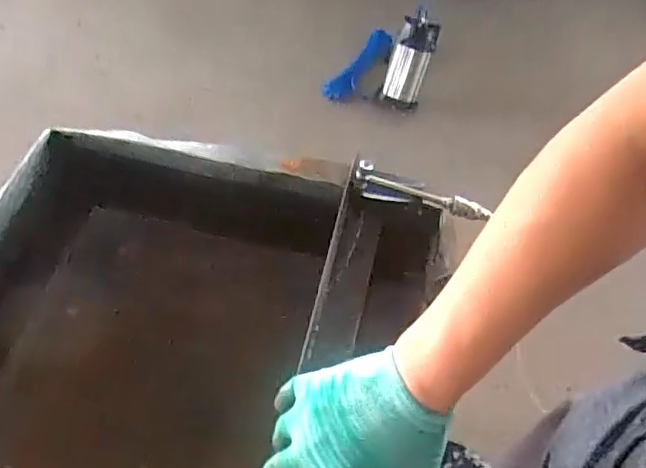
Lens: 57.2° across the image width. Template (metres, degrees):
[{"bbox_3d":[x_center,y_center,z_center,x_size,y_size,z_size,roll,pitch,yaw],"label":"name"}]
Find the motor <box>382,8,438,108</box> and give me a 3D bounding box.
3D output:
[{"bbox_3d":[0.273,-0.531,1.861,0.119,0.313,0.114,17,58,9],"label":"motor"}]

